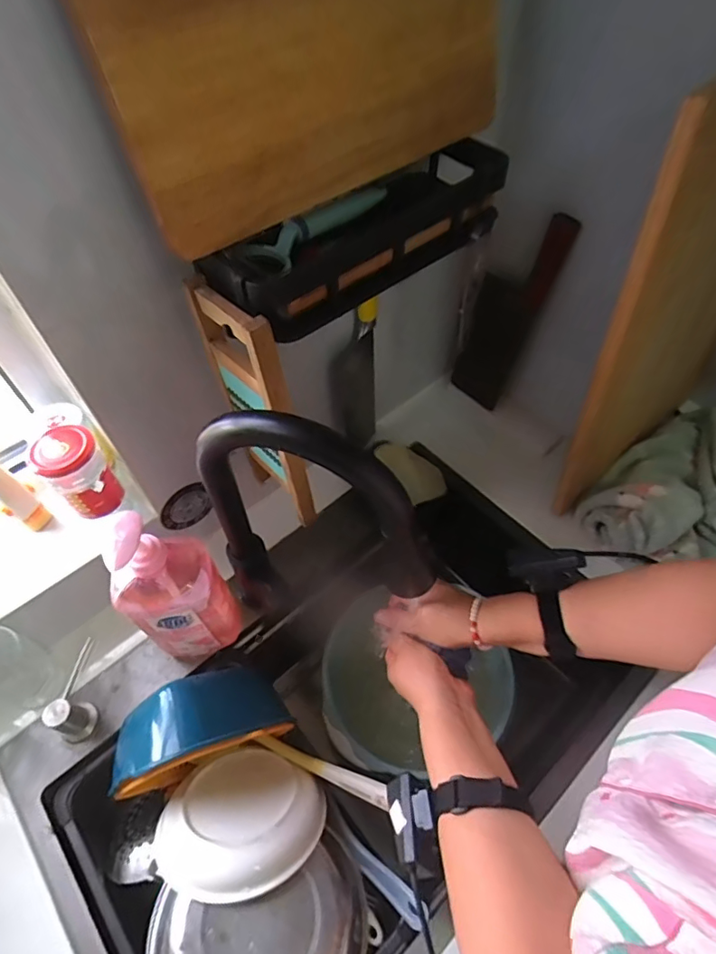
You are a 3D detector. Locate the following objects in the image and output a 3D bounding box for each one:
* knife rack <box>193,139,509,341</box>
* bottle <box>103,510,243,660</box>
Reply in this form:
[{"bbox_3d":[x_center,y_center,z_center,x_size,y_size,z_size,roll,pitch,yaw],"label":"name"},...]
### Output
[{"bbox_3d":[-0.001,-0.229,0.461,0.302,0.064,0.120,-39,63,-24],"label":"knife rack"},{"bbox_3d":[-0.184,0.123,0.534,0.061,0.268,0.096,29,60,20],"label":"bottle"}]

